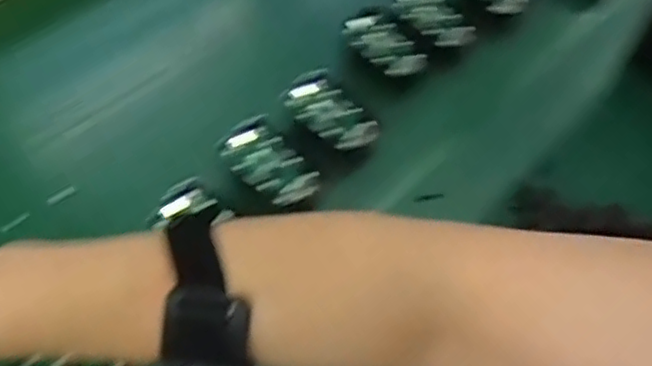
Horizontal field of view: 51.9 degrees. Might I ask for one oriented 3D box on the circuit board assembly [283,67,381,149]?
[{"bbox_3d":[0.005,-0.055,0.517,0.073,0.014,0.049,45,57,7],"label":"circuit board assembly"}]

